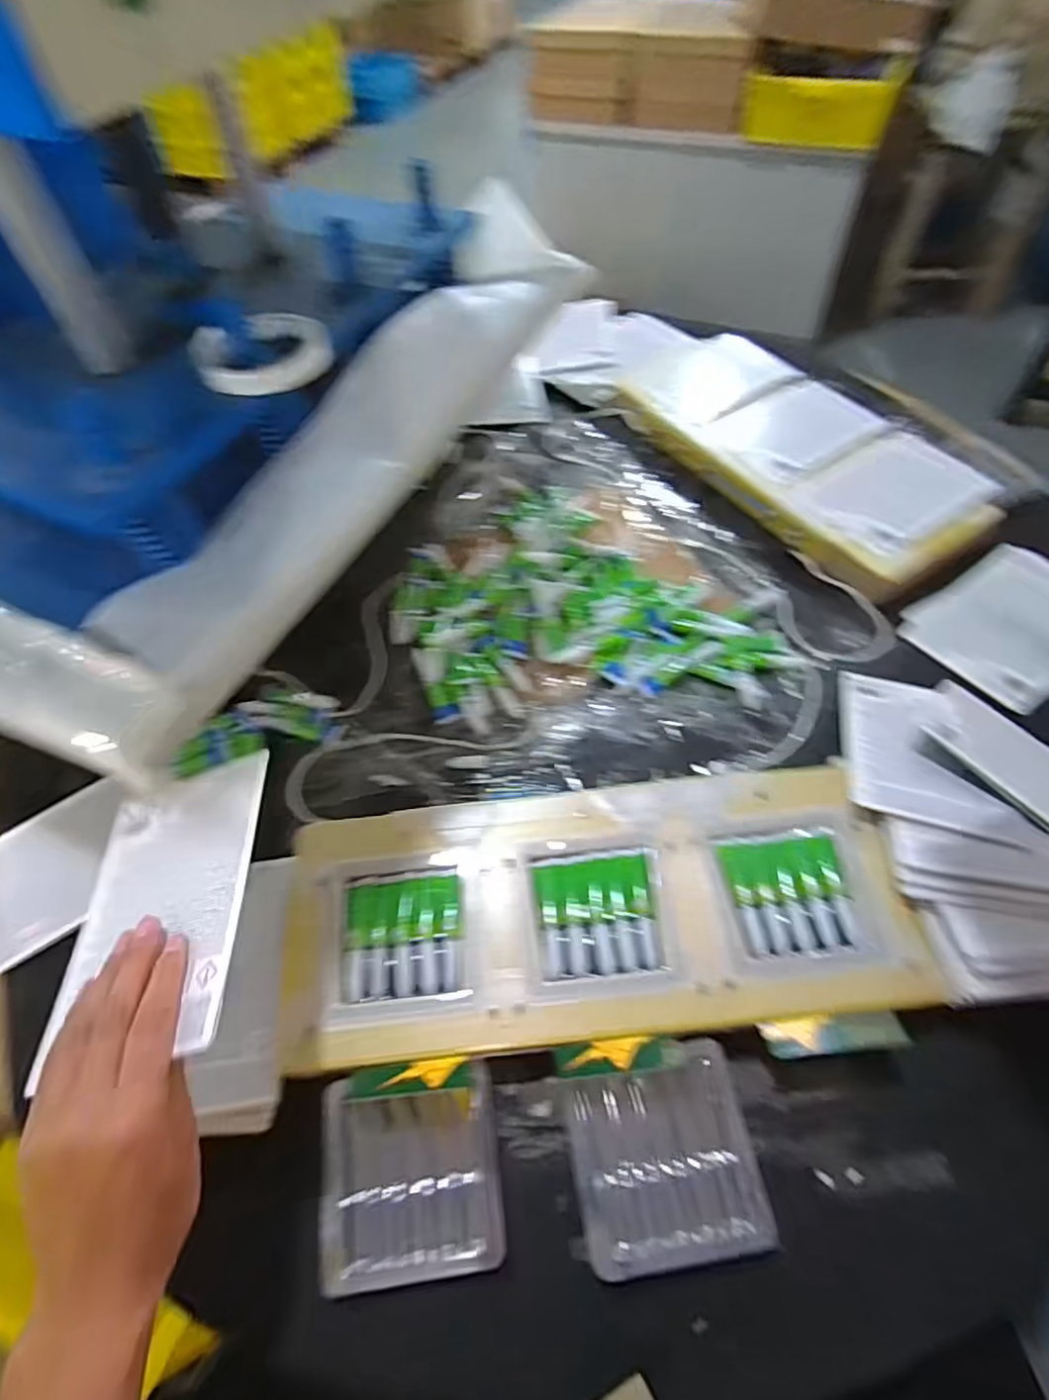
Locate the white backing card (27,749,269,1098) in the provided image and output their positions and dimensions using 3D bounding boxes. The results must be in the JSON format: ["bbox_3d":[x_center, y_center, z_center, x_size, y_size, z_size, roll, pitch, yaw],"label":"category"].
[{"bbox_3d":[-0.203,0.111,0.355,0.111,0.011,0.164,-18,44,10],"label":"white backing card"}]

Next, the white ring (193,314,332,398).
[{"bbox_3d":[-0.201,-0.263,0.493,0.102,0.017,0.065,-3,81,-7],"label":"white ring"}]

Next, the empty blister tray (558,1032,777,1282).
[{"bbox_3d":[0.083,0.274,0.385,0.103,0.015,0.103,-10,56,-2],"label":"empty blister tray"}]

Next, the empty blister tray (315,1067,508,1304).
[{"bbox_3d":[-0.069,0.286,0.387,0.106,0.018,0.100,-8,56,-1],"label":"empty blister tray"}]

